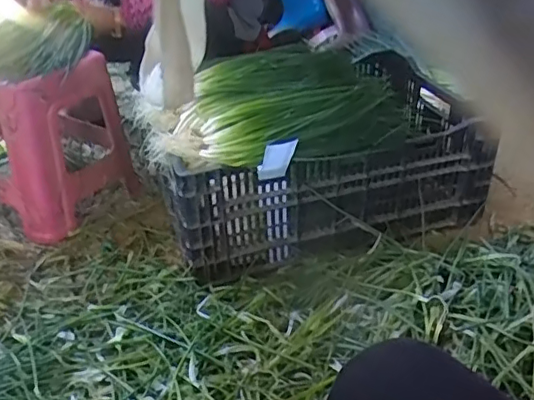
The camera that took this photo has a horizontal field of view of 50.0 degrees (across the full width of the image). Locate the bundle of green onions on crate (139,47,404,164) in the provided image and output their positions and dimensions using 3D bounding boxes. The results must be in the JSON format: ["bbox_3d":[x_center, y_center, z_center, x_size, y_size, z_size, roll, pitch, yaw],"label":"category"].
[{"bbox_3d":[0.013,-0.181,1.042,0.449,0.095,0.317,-10,33,-17],"label":"bundle of green onions on crate"}]

